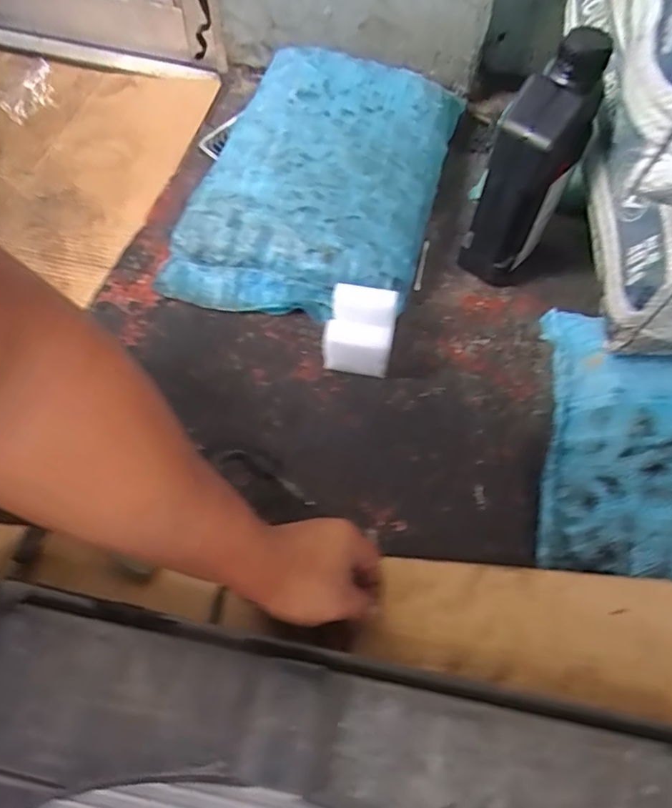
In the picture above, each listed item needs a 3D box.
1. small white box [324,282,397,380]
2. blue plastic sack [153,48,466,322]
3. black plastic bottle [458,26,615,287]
[{"bbox_3d":[0.023,-0.073,0.567,0.065,0.069,0.071,9,60,4],"label":"small white box"},{"bbox_3d":[-0.021,-0.279,0.670,0.274,0.096,0.387,14,61,7],"label":"blue plastic sack"},{"bbox_3d":[0.194,-0.230,0.563,0.075,0.240,0.090,27,63,13],"label":"black plastic bottle"}]

